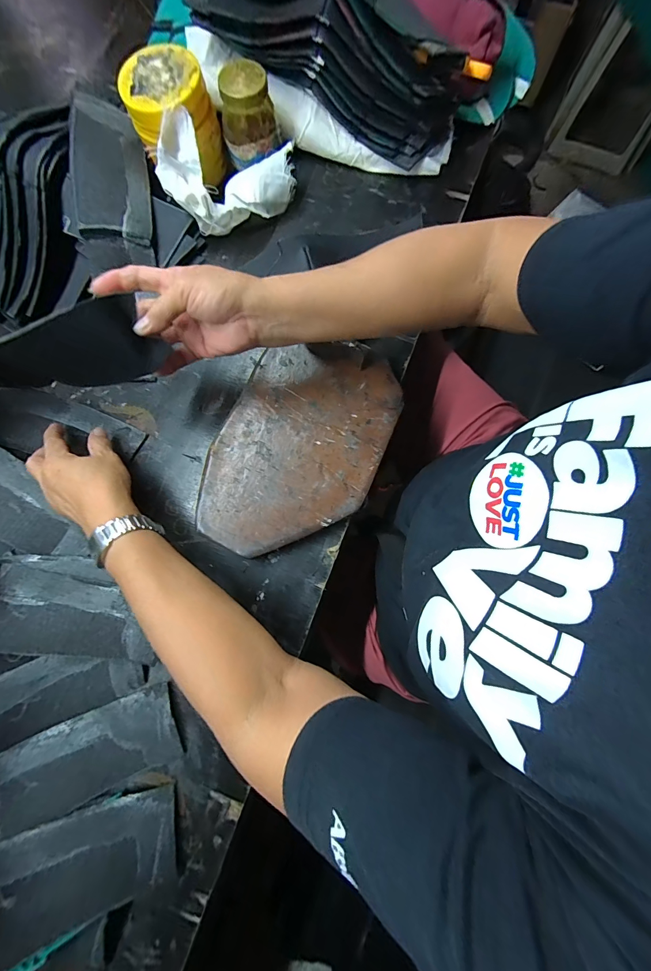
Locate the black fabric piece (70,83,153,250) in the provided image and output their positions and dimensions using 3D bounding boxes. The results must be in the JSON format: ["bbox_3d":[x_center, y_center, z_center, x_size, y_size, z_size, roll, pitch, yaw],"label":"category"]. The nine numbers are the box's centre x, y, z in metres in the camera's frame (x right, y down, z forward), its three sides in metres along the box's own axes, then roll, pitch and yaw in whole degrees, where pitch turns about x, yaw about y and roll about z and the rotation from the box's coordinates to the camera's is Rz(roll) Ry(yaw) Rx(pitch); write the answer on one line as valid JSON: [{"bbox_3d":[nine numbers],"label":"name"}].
[{"bbox_3d":[-0.251,-0.373,0.411,0.080,0.013,0.167,-1,85,-21],"label":"black fabric piece"}]

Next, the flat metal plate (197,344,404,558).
[{"bbox_3d":[-0.030,-0.037,0.387,0.169,0.024,0.239,23,79,7],"label":"flat metal plate"}]

